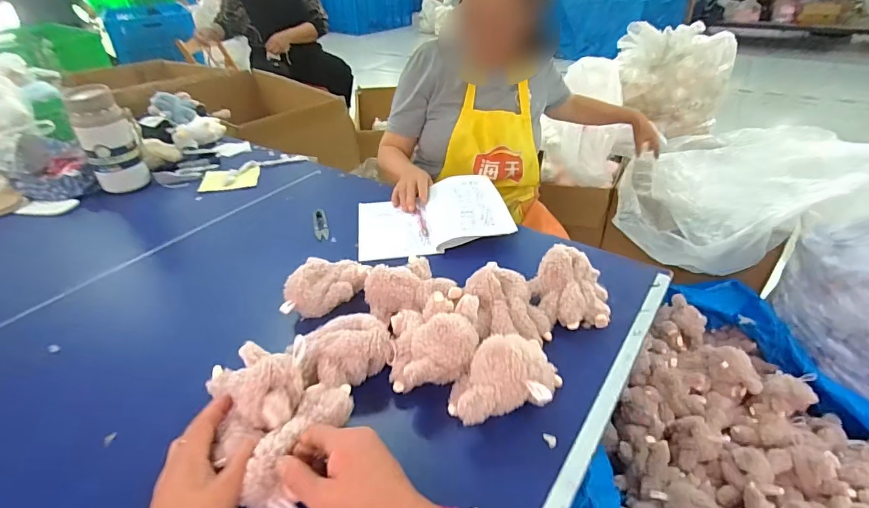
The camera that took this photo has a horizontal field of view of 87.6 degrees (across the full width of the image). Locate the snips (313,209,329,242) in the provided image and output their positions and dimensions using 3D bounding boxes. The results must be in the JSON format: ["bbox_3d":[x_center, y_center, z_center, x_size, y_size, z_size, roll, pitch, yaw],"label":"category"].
[{"bbox_3d":[-0.213,-0.056,0.849,0.027,0.012,0.100,-11,36,-13],"label":"snips"}]

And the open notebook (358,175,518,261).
[{"bbox_3d":[-0.007,-0.073,0.837,0.264,0.052,0.193,-6,35,-7],"label":"open notebook"}]

